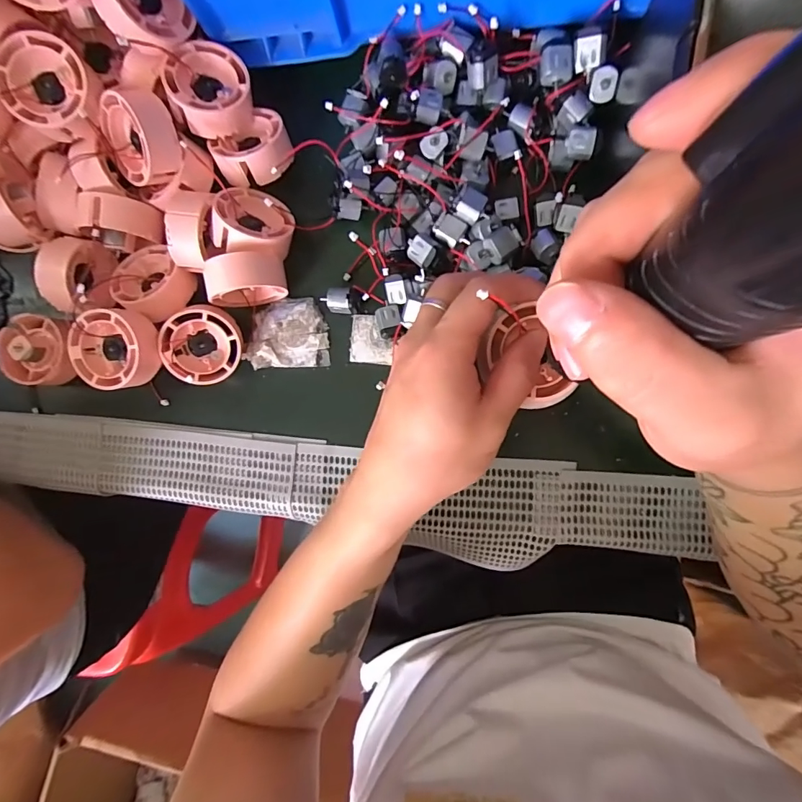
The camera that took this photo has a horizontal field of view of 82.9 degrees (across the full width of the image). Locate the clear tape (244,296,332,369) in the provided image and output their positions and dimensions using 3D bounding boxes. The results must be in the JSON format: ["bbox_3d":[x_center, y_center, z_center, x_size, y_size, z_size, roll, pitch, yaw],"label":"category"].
[{"bbox_3d":[-0.087,-0.052,0.350,0.062,0.006,0.051,-2,88,7],"label":"clear tape"}]

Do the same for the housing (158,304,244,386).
[{"bbox_3d":[-0.146,-0.043,0.334,0.054,0.026,0.056,6,105,-23],"label":"housing"}]

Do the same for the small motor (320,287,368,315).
[{"bbox_3d":[-0.041,-0.074,0.336,0.030,0.016,0.018,-3,88,7],"label":"small motor"}]

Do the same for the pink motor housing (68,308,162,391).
[{"bbox_3d":[-0.202,-0.036,0.321,0.055,0.032,0.054,0,88,7],"label":"pink motor housing"}]

